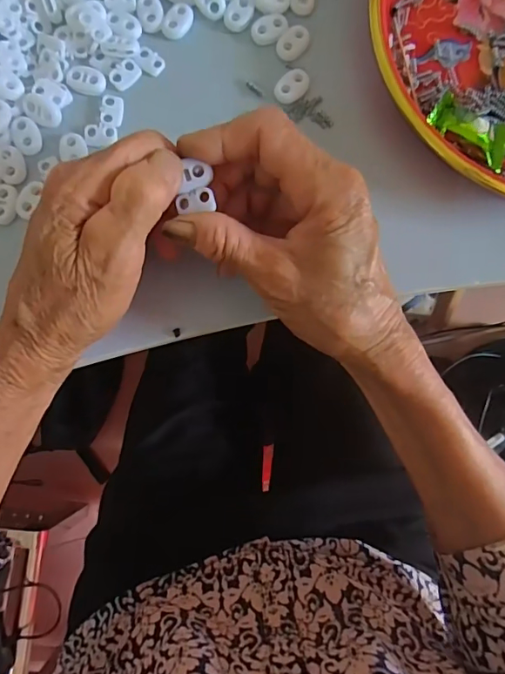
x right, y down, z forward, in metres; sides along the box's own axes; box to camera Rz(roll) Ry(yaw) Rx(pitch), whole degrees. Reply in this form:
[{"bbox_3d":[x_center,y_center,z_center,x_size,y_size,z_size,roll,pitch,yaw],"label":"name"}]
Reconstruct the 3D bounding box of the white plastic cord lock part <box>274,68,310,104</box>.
[{"bbox_3d":[0.023,-0.145,0.282,0.016,0.004,0.023,44,84,3],"label":"white plastic cord lock part"}]

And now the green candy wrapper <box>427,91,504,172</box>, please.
[{"bbox_3d":[0.122,-0.116,0.268,0.048,0.014,0.027,28,83,1],"label":"green candy wrapper"}]

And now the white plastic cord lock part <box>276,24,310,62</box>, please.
[{"bbox_3d":[0.024,-0.172,0.285,0.014,0.005,0.021,41,84,2],"label":"white plastic cord lock part"}]

